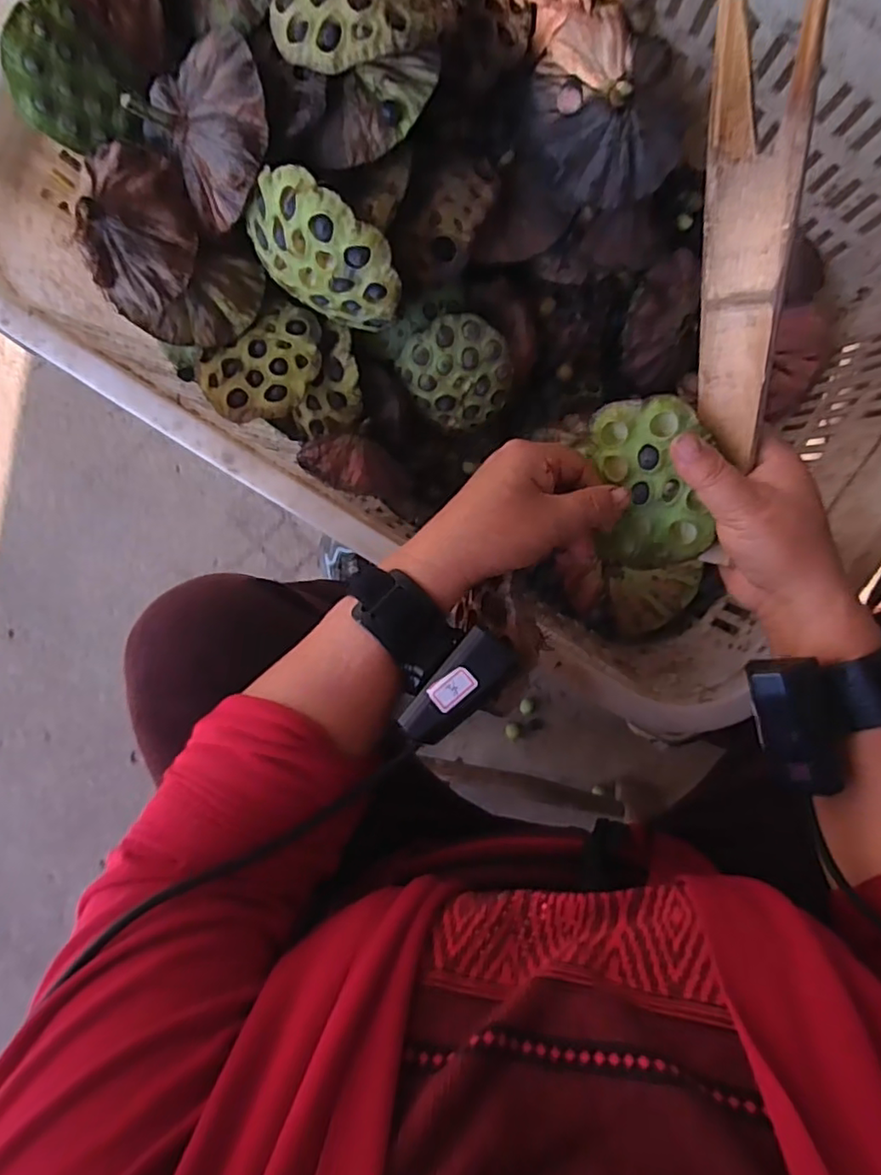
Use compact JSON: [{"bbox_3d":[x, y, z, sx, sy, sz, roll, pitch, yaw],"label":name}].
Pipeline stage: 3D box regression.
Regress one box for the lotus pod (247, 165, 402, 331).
[{"bbox_3d":[-0.078,-0.244,0.432,0.115,0.091,0.060,27,58,-22],"label":"lotus pod"}]

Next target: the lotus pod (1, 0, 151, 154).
[{"bbox_3d":[-0.258,-0.351,0.417,0.048,0.080,0.073,40,105,33],"label":"lotus pod"}]

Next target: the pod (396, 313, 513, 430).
[{"bbox_3d":[0.015,-0.193,0.536,0.092,0.050,0.092,2,131,3],"label":"pod"}]

